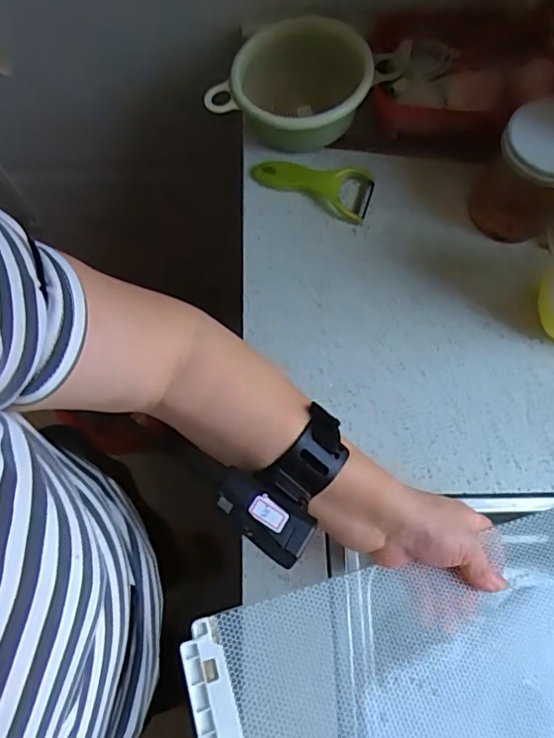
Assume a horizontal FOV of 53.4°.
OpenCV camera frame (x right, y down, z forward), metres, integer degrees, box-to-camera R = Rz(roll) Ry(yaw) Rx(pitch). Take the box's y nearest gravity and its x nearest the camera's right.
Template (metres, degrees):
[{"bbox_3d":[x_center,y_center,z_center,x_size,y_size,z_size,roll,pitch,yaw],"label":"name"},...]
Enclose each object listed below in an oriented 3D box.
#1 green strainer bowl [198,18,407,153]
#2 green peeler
[{"bbox_3d":[0.034,-0.295,0.587,0.201,0.080,0.126,2,73,1],"label":"green strainer bowl"},{"bbox_3d":[0.038,-0.202,0.592,0.128,0.020,0.060,16,74,6],"label":"green peeler"}]

